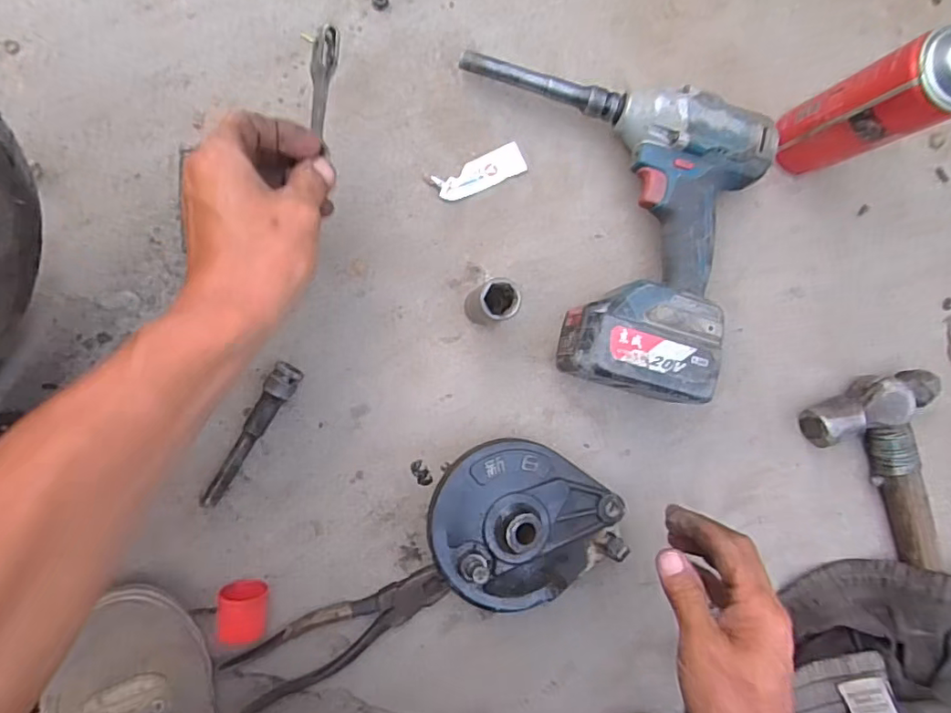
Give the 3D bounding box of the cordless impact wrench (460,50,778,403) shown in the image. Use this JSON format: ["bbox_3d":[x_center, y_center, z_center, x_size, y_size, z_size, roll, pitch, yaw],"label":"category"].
[{"bbox_3d":[0.094,-0.102,0.443,0.245,0.079,0.239,13,87,-10],"label":"cordless impact wrench"}]

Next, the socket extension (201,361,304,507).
[{"bbox_3d":[-0.172,0.061,0.429,0.020,0.022,0.123,32,86,-9],"label":"socket extension"}]

